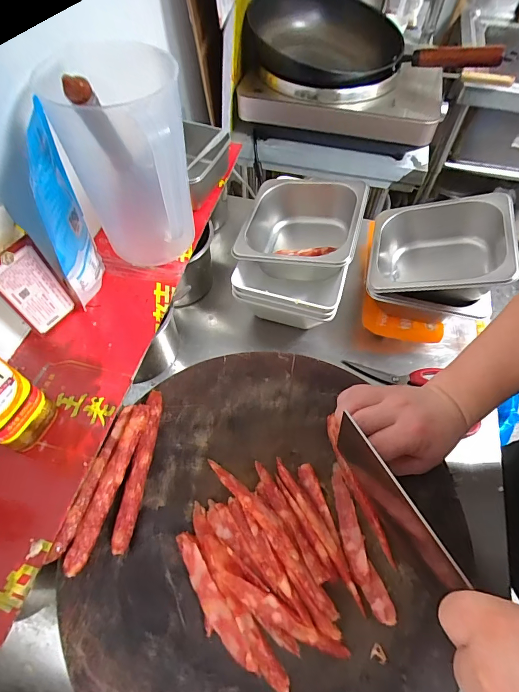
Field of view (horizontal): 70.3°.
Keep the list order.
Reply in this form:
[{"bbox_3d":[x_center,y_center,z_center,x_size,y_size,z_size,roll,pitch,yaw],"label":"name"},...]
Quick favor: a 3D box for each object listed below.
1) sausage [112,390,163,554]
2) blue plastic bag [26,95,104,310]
[{"bbox_3d":[-0.119,0.116,0.370,0.017,0.017,0.157,4,60,2],"label":"sausage"},{"bbox_3d":[-0.210,-0.138,0.403,0.019,0.197,0.095,0,60,0],"label":"blue plastic bag"}]

